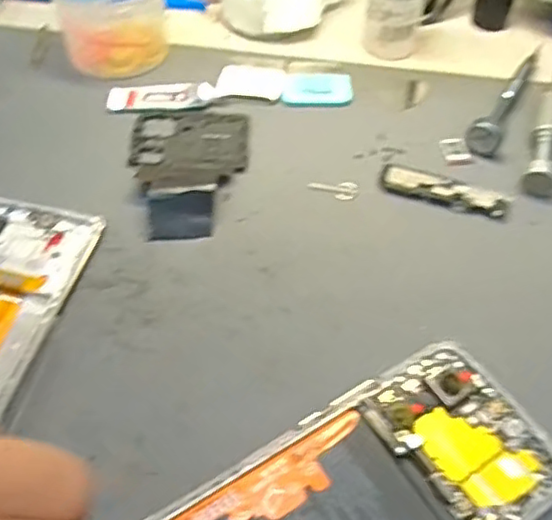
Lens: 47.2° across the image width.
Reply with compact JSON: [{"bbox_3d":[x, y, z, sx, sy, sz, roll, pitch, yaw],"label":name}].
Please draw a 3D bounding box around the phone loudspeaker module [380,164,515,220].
[{"bbox_3d":[0.086,-0.036,0.322,0.064,0.005,0.019,17,53,13],"label":"phone loudspeaker module"}]

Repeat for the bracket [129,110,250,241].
[{"bbox_3d":[-0.046,-0.049,0.328,0.061,0.013,0.091,-1,51,-2],"label":"bracket"}]

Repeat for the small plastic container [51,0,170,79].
[{"bbox_3d":[-0.100,-0.153,0.387,0.062,0.048,0.067,-6,51,-6],"label":"small plastic container"}]

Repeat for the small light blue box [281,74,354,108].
[{"bbox_3d":[0.025,-0.101,0.374,0.041,0.006,0.023,-1,51,-2],"label":"small light blue box"}]

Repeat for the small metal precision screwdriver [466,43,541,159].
[{"bbox_3d":[0.135,-0.099,0.365,0.017,0.016,0.112,23,54,17],"label":"small metal precision screwdriver"}]

